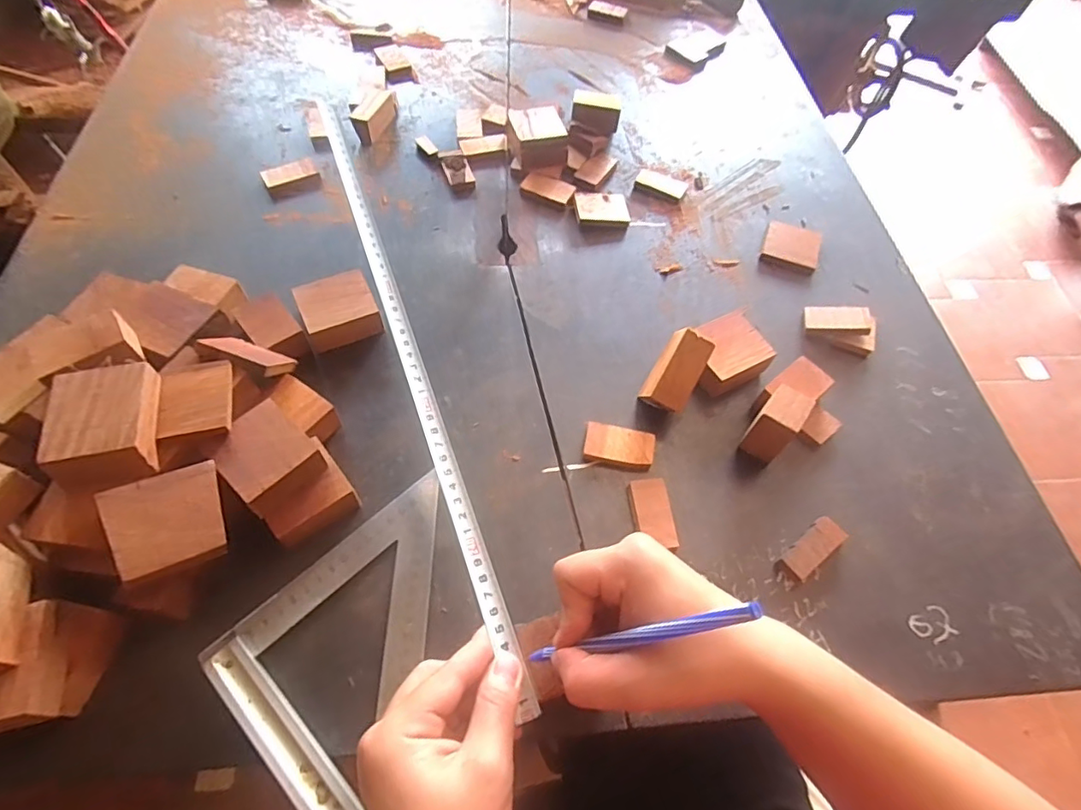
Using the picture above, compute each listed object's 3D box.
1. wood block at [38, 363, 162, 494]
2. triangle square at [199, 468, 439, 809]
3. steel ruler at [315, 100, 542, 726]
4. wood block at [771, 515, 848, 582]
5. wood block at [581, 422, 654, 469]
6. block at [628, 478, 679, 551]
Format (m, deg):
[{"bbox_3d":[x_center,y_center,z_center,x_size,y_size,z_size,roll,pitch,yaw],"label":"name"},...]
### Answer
[{"bbox_3d":[-0.276,0.013,0.359,0.055,0.025,0.074,-12,61,-11],"label":"wood block"},{"bbox_3d":[-0.092,0.154,0.363,0.163,0.015,0.179,40,63,19],"label":"triangle square"},{"bbox_3d":[-0.092,-0.038,0.393,0.016,0.006,0.479,-10,67,-31],"label":"steel ruler"},{"bbox_3d":[0.198,0.106,0.413,0.059,0.012,0.022,-34,67,-23],"label":"wood block"},{"bbox_3d":[0.063,0.033,0.451,0.054,0.012,0.033,10,58,1],"label":"wood block"},{"bbox_3d":[0.085,0.082,0.425,0.029,0.010,0.054,-6,59,-9],"label":"block"}]

